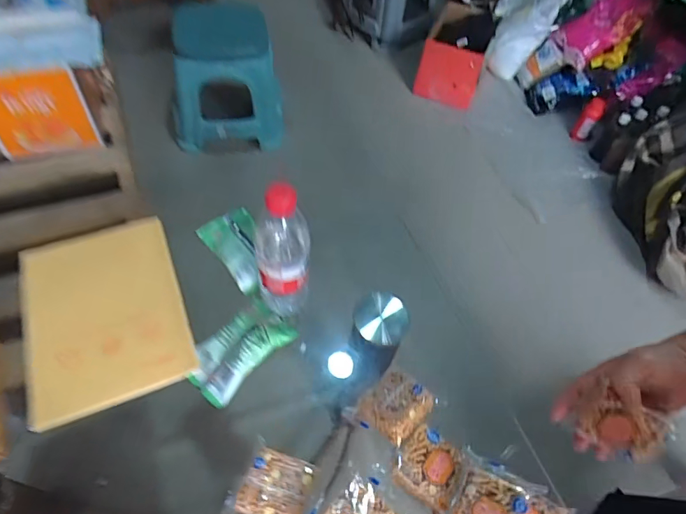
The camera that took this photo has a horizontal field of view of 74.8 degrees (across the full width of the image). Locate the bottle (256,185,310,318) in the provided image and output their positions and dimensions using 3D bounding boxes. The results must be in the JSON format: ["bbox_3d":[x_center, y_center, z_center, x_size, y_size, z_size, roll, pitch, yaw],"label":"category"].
[{"bbox_3d":[-0.071,-0.002,0.529,0.061,0.191,0.065,2,56,-4],"label":"bottle"}]

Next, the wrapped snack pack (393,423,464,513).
[{"bbox_3d":[0.094,0.228,0.489,0.068,0.014,0.069,33,59,16],"label":"wrapped snack pack"}]

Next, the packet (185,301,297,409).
[{"bbox_3d":[-0.127,0.111,0.547,0.077,0.030,0.124,40,61,20],"label":"packet"}]

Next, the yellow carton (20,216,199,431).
[{"bbox_3d":[-0.313,0.063,0.589,0.189,0.023,0.265,-19,60,-17],"label":"yellow carton"}]

